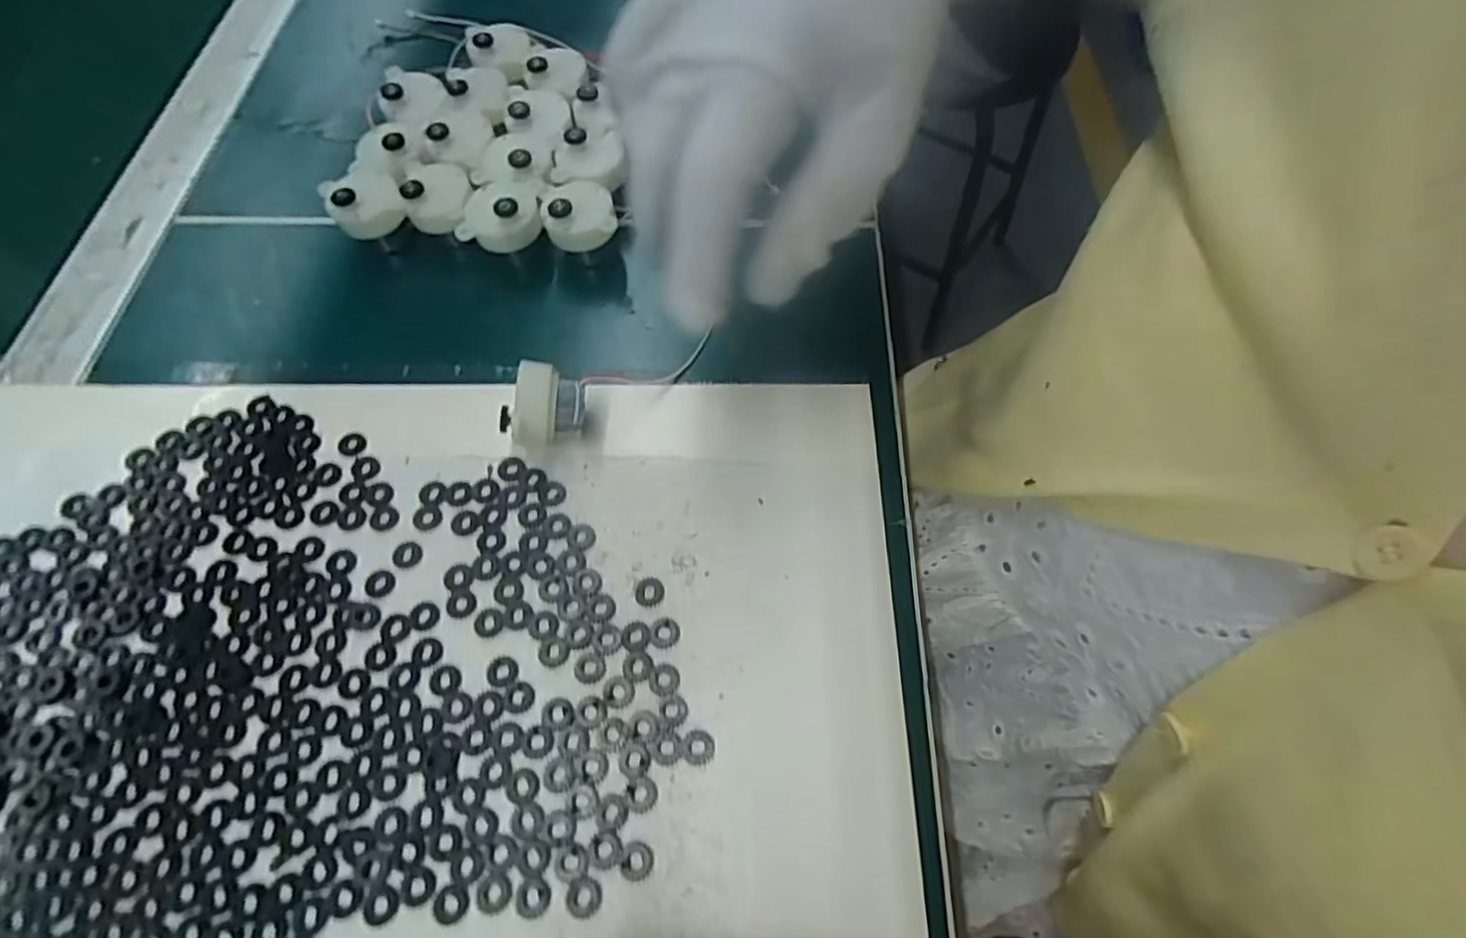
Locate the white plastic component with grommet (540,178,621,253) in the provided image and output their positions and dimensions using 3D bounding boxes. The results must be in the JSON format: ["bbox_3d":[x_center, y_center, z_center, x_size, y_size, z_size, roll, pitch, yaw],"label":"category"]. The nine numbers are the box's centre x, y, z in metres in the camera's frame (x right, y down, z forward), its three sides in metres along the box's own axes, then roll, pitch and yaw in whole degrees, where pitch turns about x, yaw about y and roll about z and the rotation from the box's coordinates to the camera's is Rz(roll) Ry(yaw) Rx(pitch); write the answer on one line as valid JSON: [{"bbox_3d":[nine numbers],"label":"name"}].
[{"bbox_3d":[-0.070,-0.116,0.294,0.032,0.015,0.034,-12,64,-6],"label":"white plastic component with grommet"}]

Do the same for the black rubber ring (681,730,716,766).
[{"bbox_3d":[-0.011,0.090,0.212,0.011,0.004,0.011,0,63,0],"label":"black rubber ring"}]

